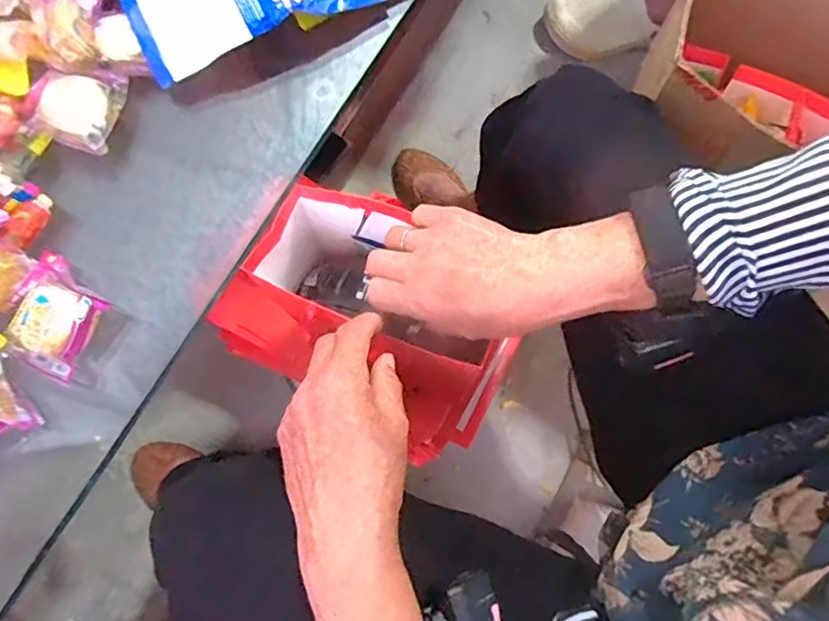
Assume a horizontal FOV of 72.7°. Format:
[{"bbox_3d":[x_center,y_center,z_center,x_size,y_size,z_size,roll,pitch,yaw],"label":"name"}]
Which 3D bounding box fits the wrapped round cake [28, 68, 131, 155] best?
[{"bbox_3d":[-0.224,-0.138,0.378,0.045,0.020,0.056,21,79,-24],"label":"wrapped round cake"}]

